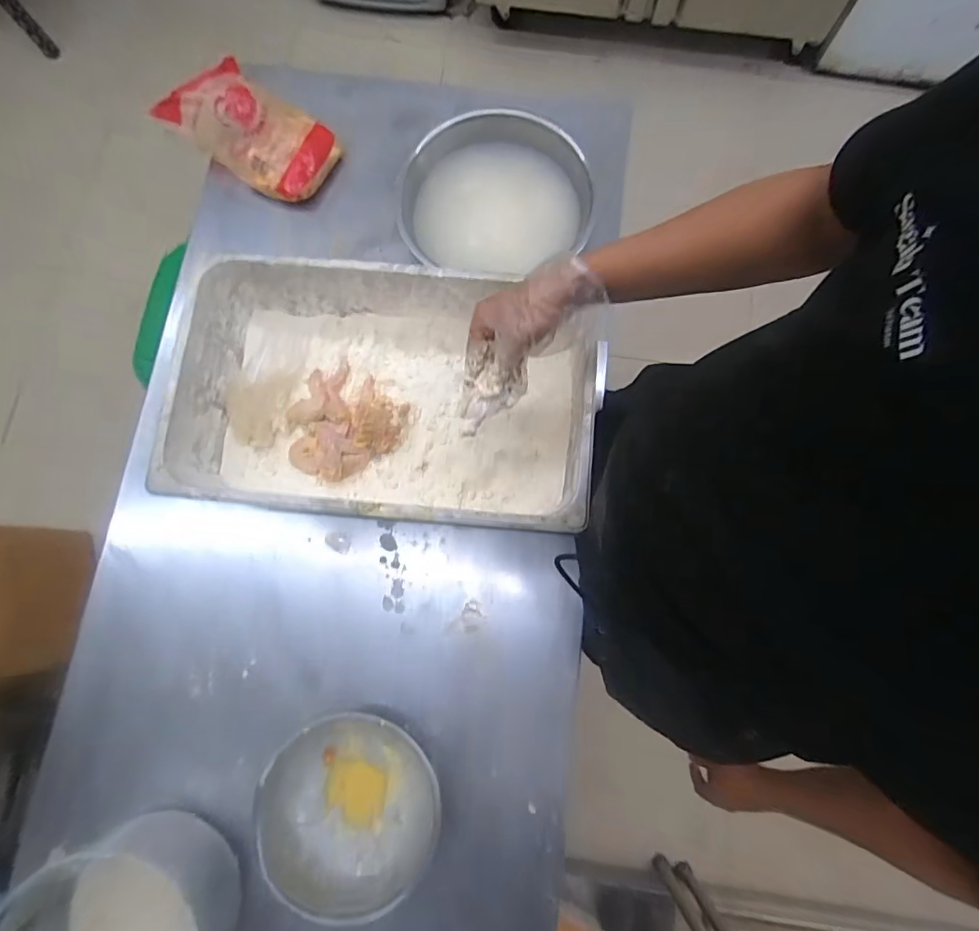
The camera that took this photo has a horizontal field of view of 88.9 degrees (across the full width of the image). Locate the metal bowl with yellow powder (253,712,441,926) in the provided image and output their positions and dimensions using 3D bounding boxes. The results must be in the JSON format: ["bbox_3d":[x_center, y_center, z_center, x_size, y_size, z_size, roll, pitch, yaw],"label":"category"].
[{"bbox_3d":[-0.181,0.424,0.640,0.188,0.111,0.202,0,78,0],"label":"metal bowl with yellow powder"}]

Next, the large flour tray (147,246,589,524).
[{"bbox_3d":[-0.135,-0.090,0.696,0.523,0.143,0.327,5,78,1],"label":"large flour tray"}]

